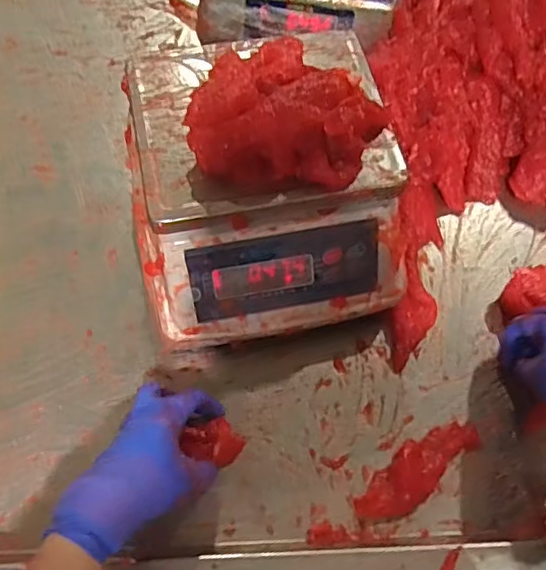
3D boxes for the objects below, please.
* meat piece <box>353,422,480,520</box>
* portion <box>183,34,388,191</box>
[{"bbox_3d":[0.128,0.161,0.510,0.125,0.015,0.042,-36,73,-16],"label":"meat piece"},{"bbox_3d":[0.011,-0.128,0.446,0.136,0.055,0.108,16,70,4],"label":"portion"}]

